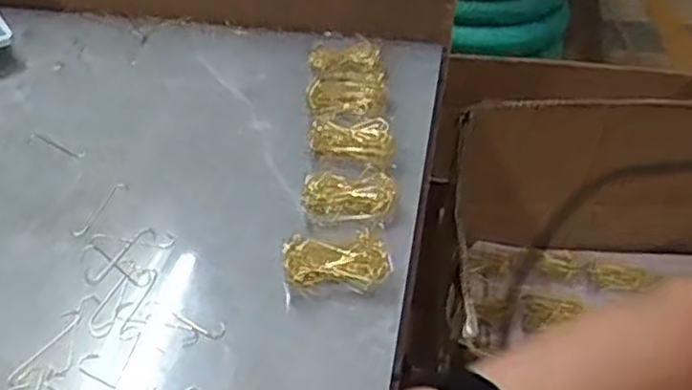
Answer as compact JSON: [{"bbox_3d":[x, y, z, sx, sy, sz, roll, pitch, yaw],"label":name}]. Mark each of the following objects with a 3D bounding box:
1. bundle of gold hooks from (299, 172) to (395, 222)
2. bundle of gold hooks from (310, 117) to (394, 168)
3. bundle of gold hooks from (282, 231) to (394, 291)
[{"bbox_3d":[0.001,-0.001,0.556,0.072,0.014,0.048,12,44,14],"label":"bundle of gold hooks"},{"bbox_3d":[0.003,-0.049,0.605,0.080,0.021,0.042,20,46,21],"label":"bundle of gold hooks"},{"bbox_3d":[-0.007,0.047,0.507,0.074,0.015,0.046,-1,42,0],"label":"bundle of gold hooks"}]

